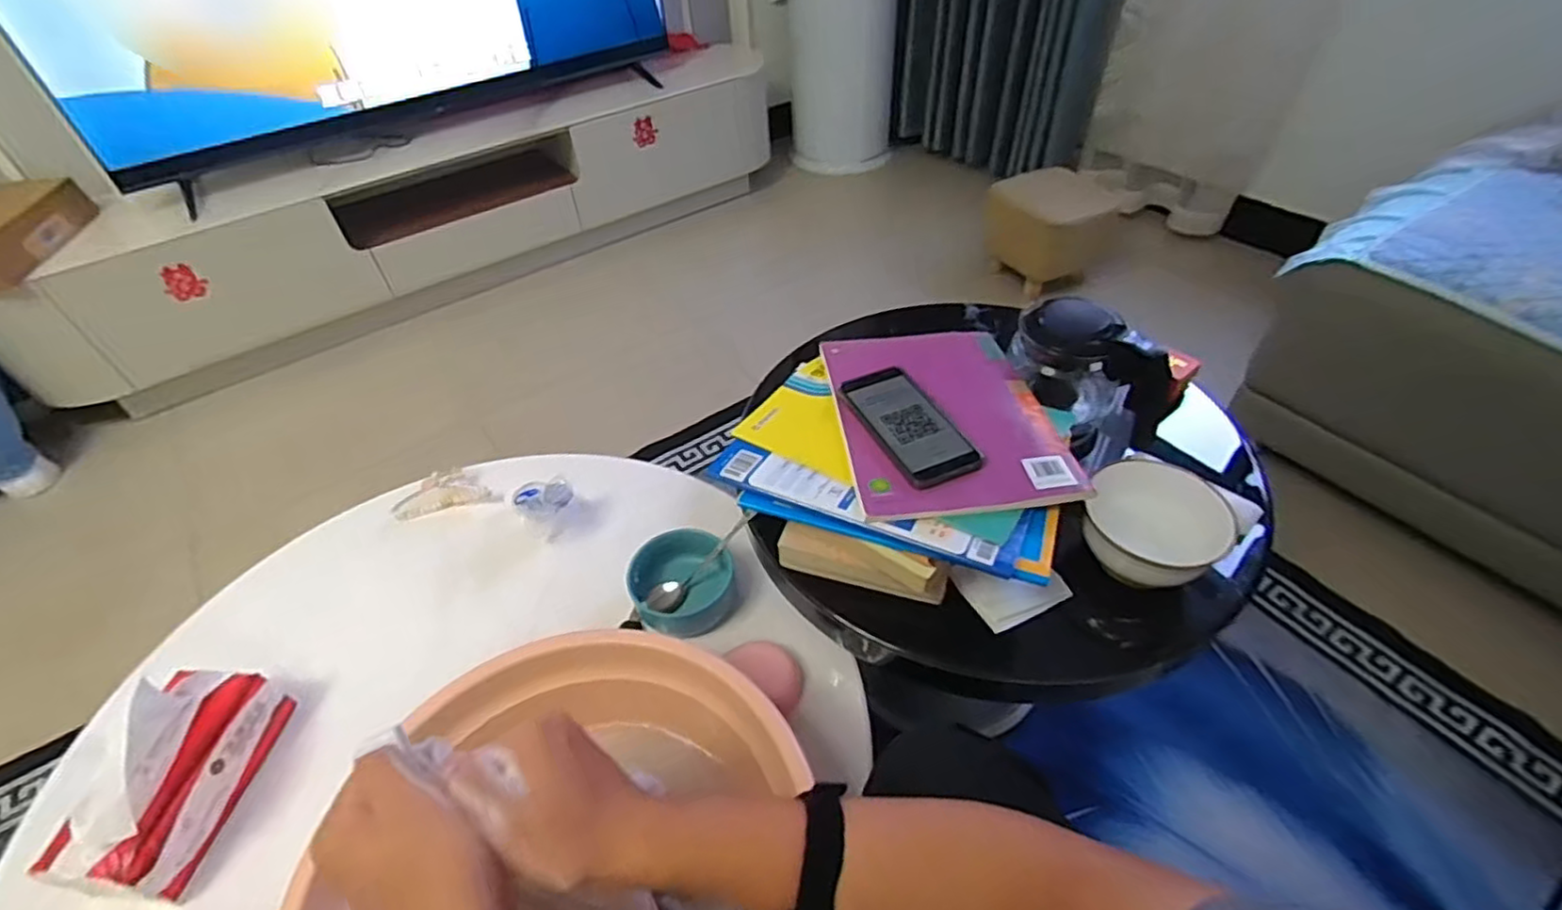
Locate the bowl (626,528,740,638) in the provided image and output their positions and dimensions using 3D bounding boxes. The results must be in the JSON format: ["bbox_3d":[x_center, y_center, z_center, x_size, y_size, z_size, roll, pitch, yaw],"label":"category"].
[{"bbox_3d":[-0.106,0.138,0.742,0.111,0.049,0.103,-2,46,2],"label":"bowl"}]

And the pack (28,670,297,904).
[{"bbox_3d":[-0.540,0.270,0.594,0.083,0.109,0.173,2,46,5],"label":"pack"}]

